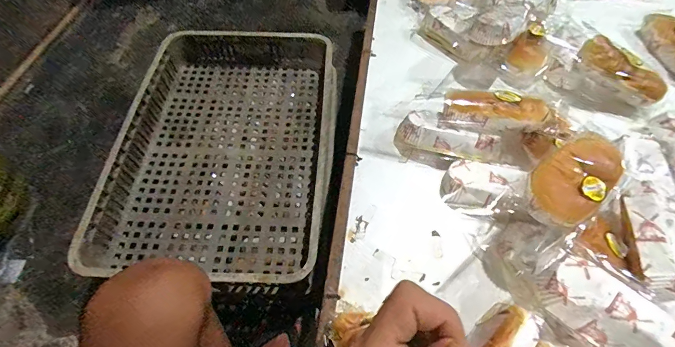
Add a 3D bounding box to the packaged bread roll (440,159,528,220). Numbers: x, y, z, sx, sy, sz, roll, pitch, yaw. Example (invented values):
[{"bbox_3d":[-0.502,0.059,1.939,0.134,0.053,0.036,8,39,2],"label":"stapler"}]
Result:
[{"bbox_3d":[0.202,0.019,0.493,0.099,0.037,0.082,19,63,13],"label":"packaged bread roll"}]

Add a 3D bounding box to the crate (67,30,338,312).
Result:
[{"bbox_3d":[-0.228,-0.077,0.747,0.415,0.116,0.641,1,61,3],"label":"crate"}]

